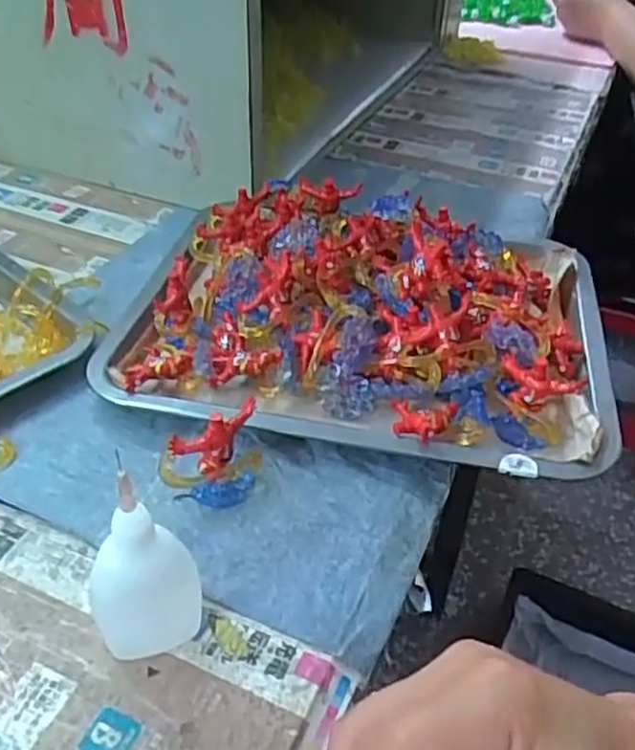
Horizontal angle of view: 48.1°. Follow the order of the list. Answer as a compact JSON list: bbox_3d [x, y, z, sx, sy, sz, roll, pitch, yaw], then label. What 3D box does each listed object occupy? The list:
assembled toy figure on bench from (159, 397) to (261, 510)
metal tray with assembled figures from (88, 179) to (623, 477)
[{"bbox_3d":[-0.053,0.045,0.367,0.053,0.049,0.023,-19,45,-24],"label":"assembled toy figure on bench"},{"bbox_3d":[0.032,-0.050,0.478,0.313,0.065,0.251,8,40,6],"label":"metal tray with assembled figures"}]

